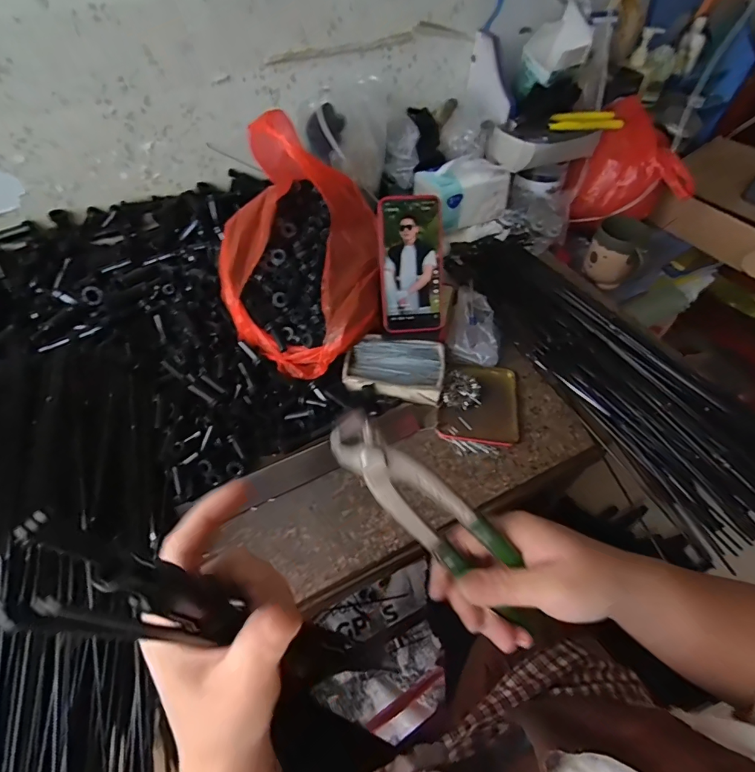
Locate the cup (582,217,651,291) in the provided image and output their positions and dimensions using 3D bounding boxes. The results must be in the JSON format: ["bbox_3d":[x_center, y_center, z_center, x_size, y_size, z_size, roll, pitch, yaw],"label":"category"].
[{"bbox_3d":[0.436,-0.245,0.777,0.091,0.096,0.094,-1,51,1],"label":"cup"}]

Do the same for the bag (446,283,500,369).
[{"bbox_3d":[0.135,-0.086,0.609,0.068,0.042,0.129,4,51,5],"label":"bag"}]

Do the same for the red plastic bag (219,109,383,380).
[{"bbox_3d":[-0.100,-0.172,0.519,0.204,0.196,0.226,-4,51,-1],"label":"red plastic bag"}]

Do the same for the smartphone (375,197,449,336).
[{"bbox_3d":[0.045,-0.151,0.536,0.083,0.163,0.008,-5,14,-3],"label":"smartphone"}]

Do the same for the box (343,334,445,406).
[{"bbox_3d":[0.024,-0.023,0.562,0.124,0.031,0.087,7,52,8],"label":"box"}]

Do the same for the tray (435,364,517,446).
[{"bbox_3d":[0.133,0.018,0.555,0.100,0.020,0.121,5,52,6],"label":"tray"}]

